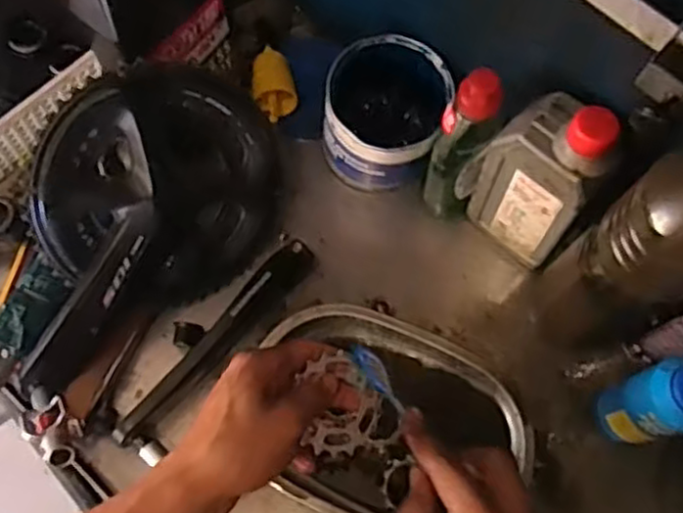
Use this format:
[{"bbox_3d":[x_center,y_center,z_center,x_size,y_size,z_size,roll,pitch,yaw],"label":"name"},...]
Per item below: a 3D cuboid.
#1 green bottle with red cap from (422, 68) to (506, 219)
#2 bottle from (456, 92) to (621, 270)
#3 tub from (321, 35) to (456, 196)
[{"bbox_3d":[0.092,-0.081,0.567,0.038,0.165,0.041,0,68,-1],"label":"green bottle with red cap"},{"bbox_3d":[0.146,-0.064,0.540,0.087,0.168,0.049,39,73,13],"label":"bottle"},{"bbox_3d":[0.038,-0.116,0.622,0.095,0.115,0.103,0,68,-1],"label":"tub"}]

